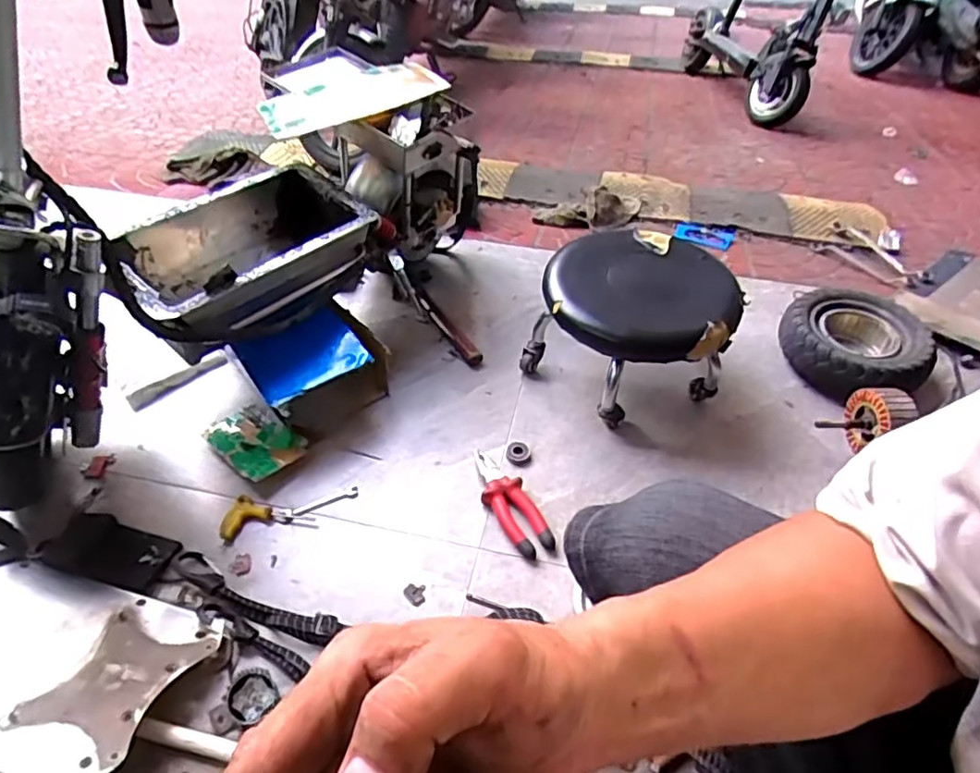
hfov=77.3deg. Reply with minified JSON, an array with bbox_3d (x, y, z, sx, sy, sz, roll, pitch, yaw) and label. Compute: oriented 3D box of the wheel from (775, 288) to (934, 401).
[{"bbox_3d":[0.669,-0.076,1.135,0.241,0.088,0.238,1,45,-1],"label":"wheel"}]

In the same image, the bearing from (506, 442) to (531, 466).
[{"bbox_3d":[0.046,0.110,0.982,0.039,0.019,0.038,1,45,-1],"label":"bearing"}]

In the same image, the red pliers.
[{"bbox_3d":[0.027,0.165,0.912,0.067,0.024,0.192,-20,50,-21],"label":"red pliers"}]

